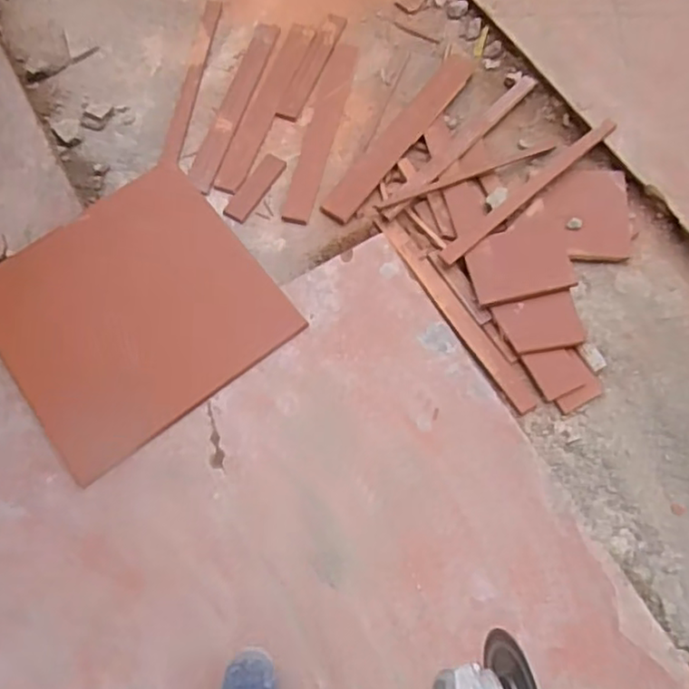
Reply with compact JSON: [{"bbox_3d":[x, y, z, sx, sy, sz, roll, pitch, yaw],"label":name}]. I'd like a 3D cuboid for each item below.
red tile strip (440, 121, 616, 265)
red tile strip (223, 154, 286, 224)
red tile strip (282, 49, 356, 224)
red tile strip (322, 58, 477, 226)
[{"bbox_3d":[0.389,-0.322,1.340,0.492,0.013,0.042,-40,72,-14],"label":"red tile strip"},{"bbox_3d":[-0.197,-0.345,1.423,0.054,0.005,0.186,29,73,13],"label":"red tile strip"},{"bbox_3d":[-0.048,-0.504,1.486,0.071,0.007,0.526,10,70,7],"label":"red tile strip"},{"bbox_3d":[0.133,-0.474,1.451,0.089,0.020,0.526,32,74,14],"label":"red tile strip"}]

